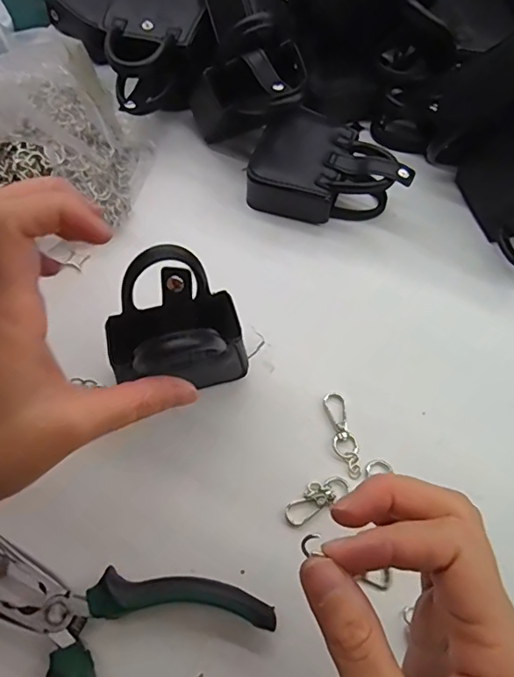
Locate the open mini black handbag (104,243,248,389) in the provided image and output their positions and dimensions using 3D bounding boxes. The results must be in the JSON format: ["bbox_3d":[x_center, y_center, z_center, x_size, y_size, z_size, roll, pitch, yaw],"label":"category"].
[{"bbox_3d":[-0.042,-0.002,0.274,0.063,0.096,0.051,-20,69,-9],"label":"open mini black handbag"}]

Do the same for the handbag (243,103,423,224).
[{"bbox_3d":[0.051,-0.120,0.365,0.107,0.044,0.071,13,68,4],"label":"handbag"}]

